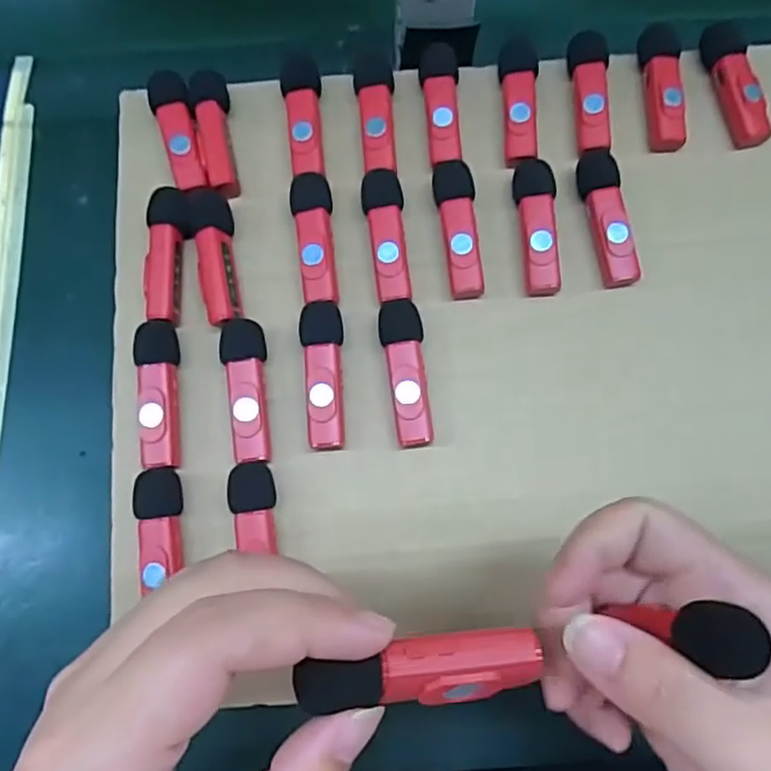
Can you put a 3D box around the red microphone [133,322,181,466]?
[{"bbox_3d":[-0.100,0.003,0.287,0.017,0.012,0.066,-6,72,-2],"label":"red microphone"}]

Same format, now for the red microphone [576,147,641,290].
[{"bbox_3d":[0.105,-0.081,0.307,0.018,0.012,0.068,-6,77,-2],"label":"red microphone"}]

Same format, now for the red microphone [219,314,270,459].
[{"bbox_3d":[-0.062,0.002,0.288,0.018,0.011,0.064,-6,72,-2],"label":"red microphone"}]

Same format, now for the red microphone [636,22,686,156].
[{"bbox_3d":[0.138,-0.149,0.324,0.017,0.013,0.065,-1,72,0],"label":"red microphone"}]

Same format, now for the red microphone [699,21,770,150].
[{"bbox_3d":[0.176,-0.152,0.325,0.019,0.013,0.066,-10,72,-3],"label":"red microphone"}]

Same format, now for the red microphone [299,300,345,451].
[{"bbox_3d":[-0.028,-0.006,0.288,0.019,0.013,0.067,-1,72,0],"label":"red microphone"}]

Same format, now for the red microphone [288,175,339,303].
[{"bbox_3d":[-0.033,-0.070,0.304,0.019,0.012,0.063,-4,72,-1],"label":"red microphone"}]

